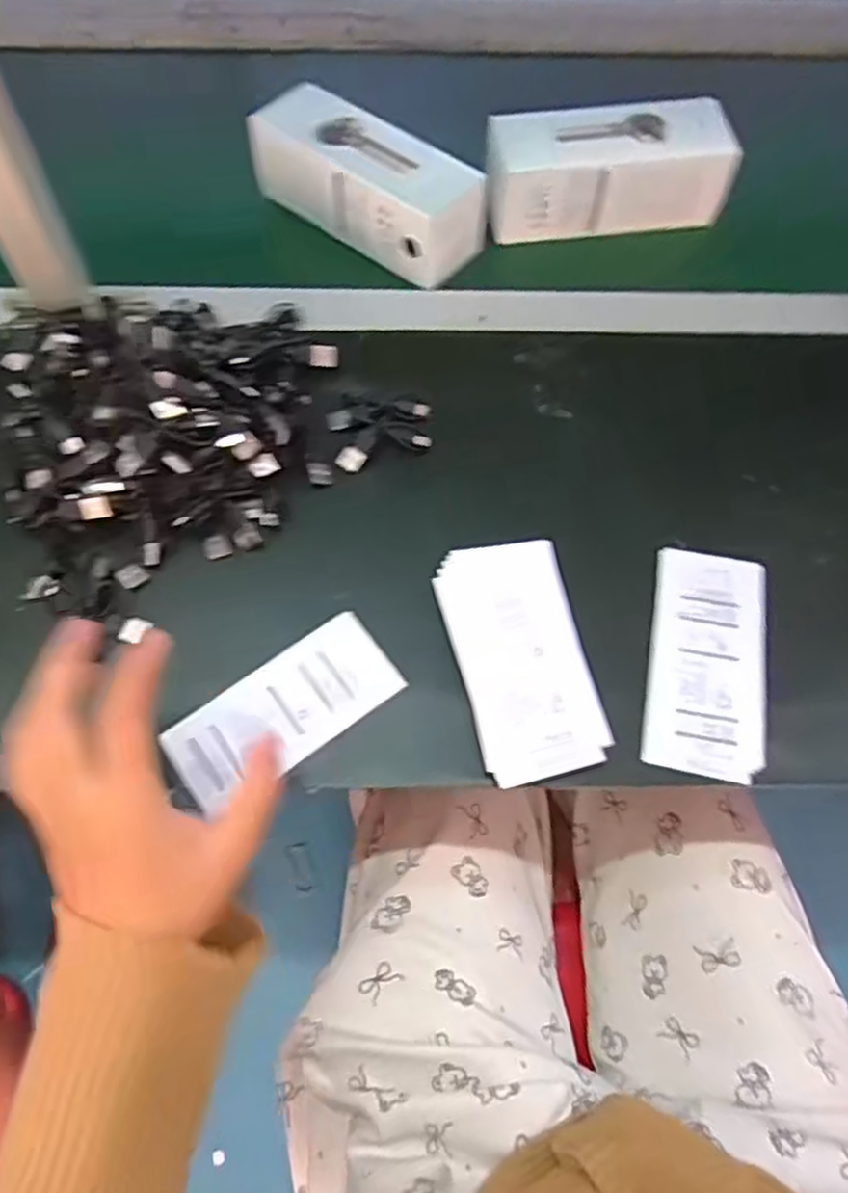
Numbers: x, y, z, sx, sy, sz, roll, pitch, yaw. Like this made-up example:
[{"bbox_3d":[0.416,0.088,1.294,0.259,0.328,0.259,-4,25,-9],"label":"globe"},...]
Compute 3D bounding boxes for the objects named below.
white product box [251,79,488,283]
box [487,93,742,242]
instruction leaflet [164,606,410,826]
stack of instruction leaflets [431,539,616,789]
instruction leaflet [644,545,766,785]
[{"bbox_3d":[-0.041,-0.296,0.538,0.169,0.052,0.068,36,68,16],"label":"white product box"},{"bbox_3d":[0.128,-0.312,0.547,0.170,0.068,0.065,-8,63,-5],"label":"box"},{"bbox_3d":[-0.075,0.059,0.402,0.120,0.009,0.059,-31,67,-15],"label":"instruction leaflet"},{"bbox_3d":[0.052,0.032,0.409,0.069,0.017,0.129,-13,64,-7],"label":"stack of instruction leaflets"},{"bbox_3d":[0.157,0.034,0.417,0.064,0.009,0.128,11,63,5],"label":"instruction leaflet"}]

